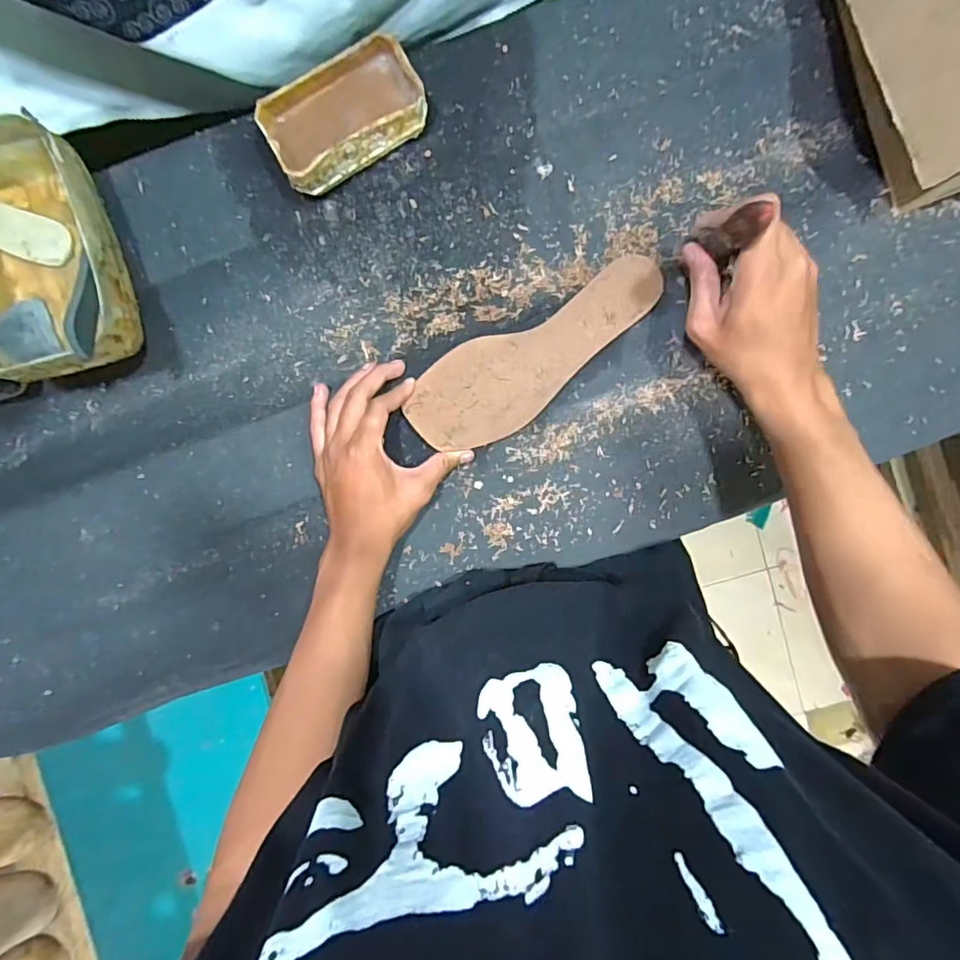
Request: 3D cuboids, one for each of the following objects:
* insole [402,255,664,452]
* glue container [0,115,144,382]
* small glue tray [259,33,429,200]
[{"bbox_3d":[0.049,-0.106,0.448,0.238,0.006,0.084,-33,93,2],"label":"insole"},{"bbox_3d":[-0.351,-0.173,0.413,0.125,0.074,0.182,-14,94,2],"label":"glue container"},{"bbox_3d":[-0.107,-0.289,0.421,0.122,0.046,0.069,-30,93,3],"label":"small glue tray"}]

